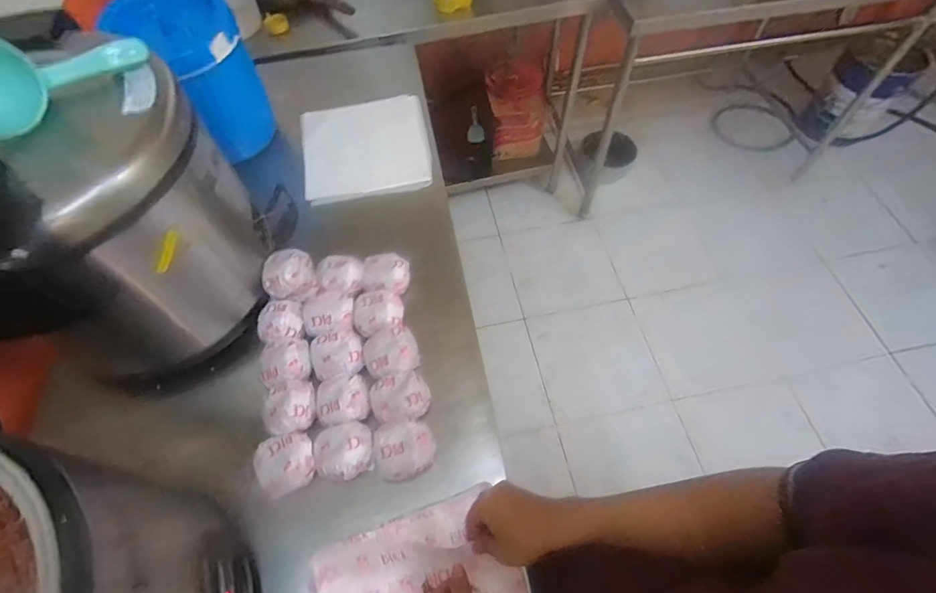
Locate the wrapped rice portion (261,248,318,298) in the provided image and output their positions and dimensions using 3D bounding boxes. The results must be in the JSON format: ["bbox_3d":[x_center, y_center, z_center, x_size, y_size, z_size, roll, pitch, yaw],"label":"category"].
[{"bbox_3d":[-0.289,-0.034,0.735,0.071,0.055,0.070,-1,59,1],"label":"wrapped rice portion"}]

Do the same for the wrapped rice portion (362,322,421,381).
[{"bbox_3d":[-0.119,0.079,0.693,0.082,0.037,0.080,-1,59,1],"label":"wrapped rice portion"}]

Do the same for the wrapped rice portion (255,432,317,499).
[{"bbox_3d":[-0.252,0.228,0.624,0.077,0.027,0.074,-14,60,-7],"label":"wrapped rice portion"}]

